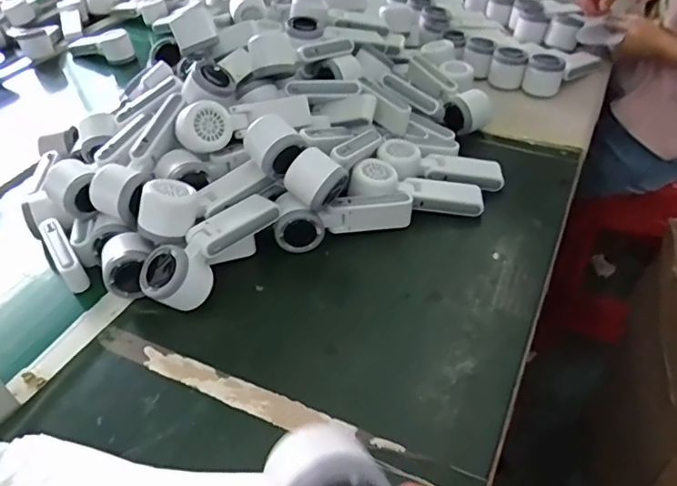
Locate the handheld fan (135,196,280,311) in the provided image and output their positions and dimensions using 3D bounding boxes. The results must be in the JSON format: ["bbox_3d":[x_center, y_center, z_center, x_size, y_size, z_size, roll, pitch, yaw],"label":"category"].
[{"bbox_3d":[-0.138,0.012,0.602,0.054,0.068,0.166,28,52,32],"label":"handheld fan"}]

